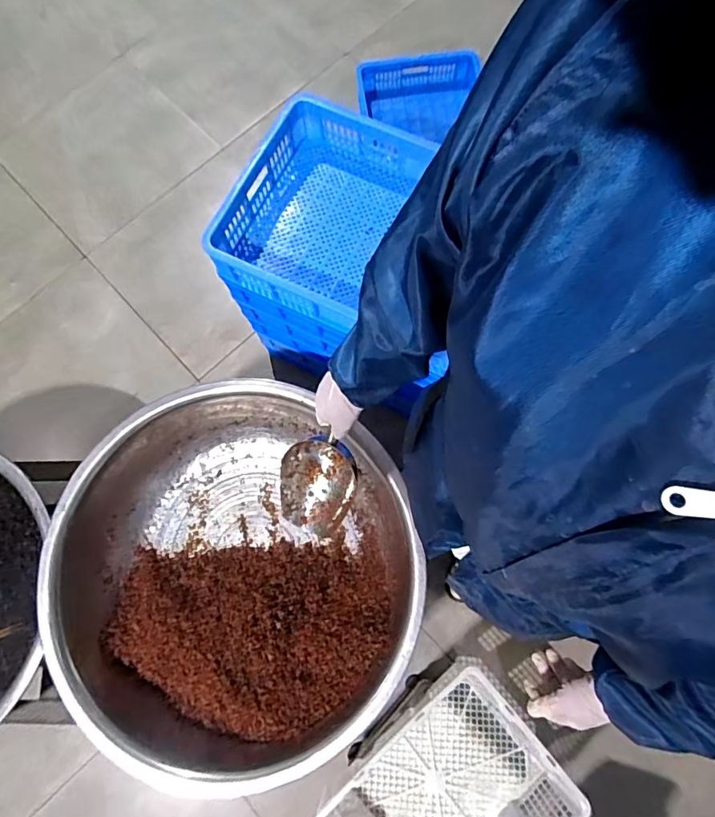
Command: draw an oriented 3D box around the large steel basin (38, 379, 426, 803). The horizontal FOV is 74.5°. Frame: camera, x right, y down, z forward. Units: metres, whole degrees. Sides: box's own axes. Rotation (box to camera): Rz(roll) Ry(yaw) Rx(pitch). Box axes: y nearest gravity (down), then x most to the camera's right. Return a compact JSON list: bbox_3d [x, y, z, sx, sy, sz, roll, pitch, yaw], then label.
[{"bbox_3d":[-0.247,0.328,0.991,0.704,0.216,0.719,-1,75,2],"label":"large steel basin"}]

